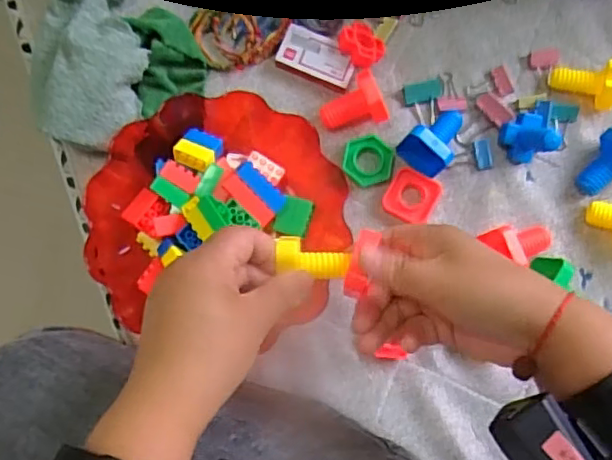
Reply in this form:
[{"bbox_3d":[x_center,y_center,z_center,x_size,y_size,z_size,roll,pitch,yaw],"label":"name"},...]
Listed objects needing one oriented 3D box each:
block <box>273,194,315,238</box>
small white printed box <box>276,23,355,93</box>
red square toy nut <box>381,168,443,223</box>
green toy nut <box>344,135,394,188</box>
[{"bbox_3d":[-0.010,-0.010,0.519,0.026,0.026,0.034,22,83,2],"label":"block"},{"bbox_3d":[0.011,-0.154,0.543,0.068,0.015,0.039,22,83,2],"label":"small white printed box"},{"bbox_3d":[0.093,-0.029,0.528,0.044,0.012,0.042,23,83,3],"label":"red square toy nut"},{"bbox_3d":[0.055,-0.061,0.526,0.042,0.016,0.047,3,82,0],"label":"green toy nut"}]

